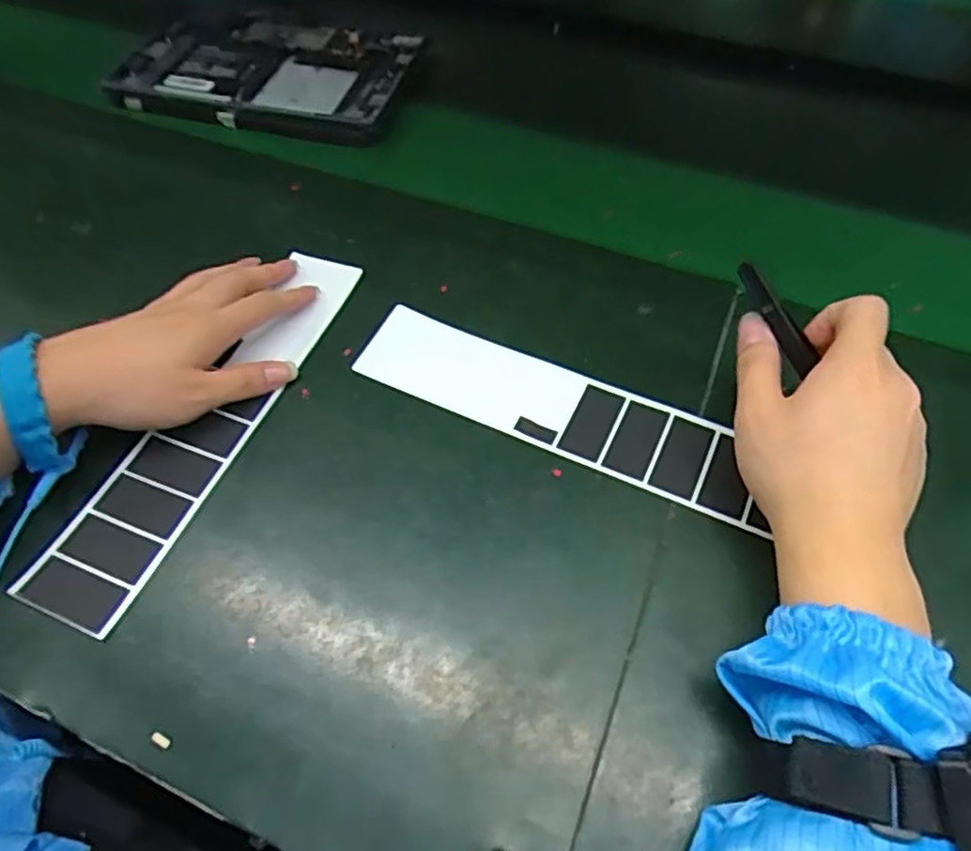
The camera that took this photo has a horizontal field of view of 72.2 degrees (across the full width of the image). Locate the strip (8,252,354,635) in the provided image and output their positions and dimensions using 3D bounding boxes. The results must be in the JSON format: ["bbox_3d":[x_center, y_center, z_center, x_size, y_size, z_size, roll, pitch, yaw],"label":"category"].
[{"bbox_3d":[-0.159,-0.009,0.390,0.052,0.009,0.262,20,61,11],"label":"strip"}]

